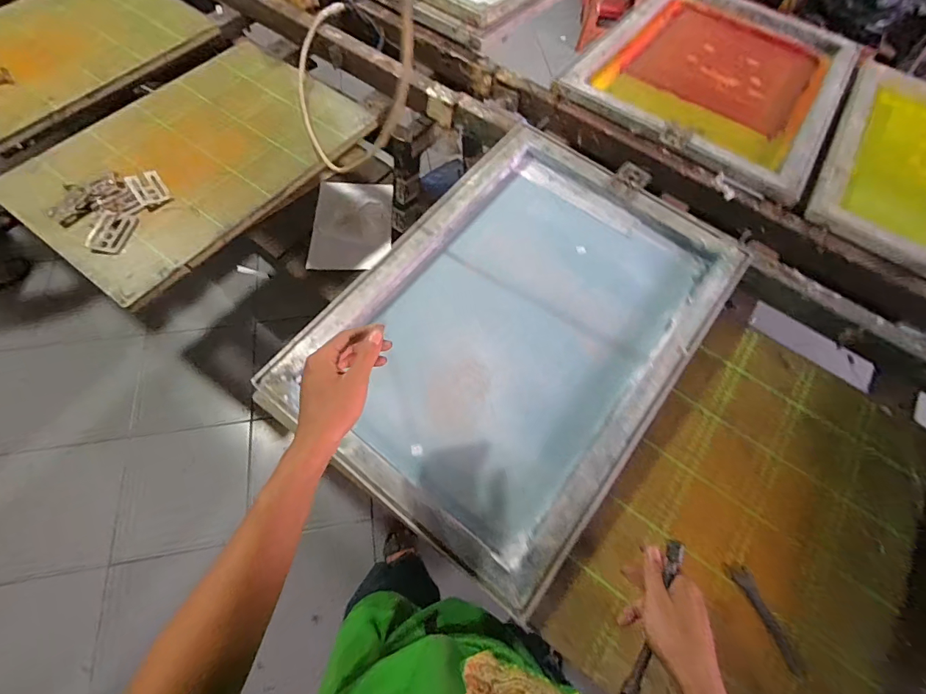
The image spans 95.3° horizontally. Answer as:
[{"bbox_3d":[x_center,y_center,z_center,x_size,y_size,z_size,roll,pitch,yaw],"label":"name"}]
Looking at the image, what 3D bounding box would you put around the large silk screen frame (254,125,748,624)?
[{"bbox_3d":[0.098,-0.046,0.684,0.488,0.061,0.693,36,67,15],"label":"large silk screen frame"}]

